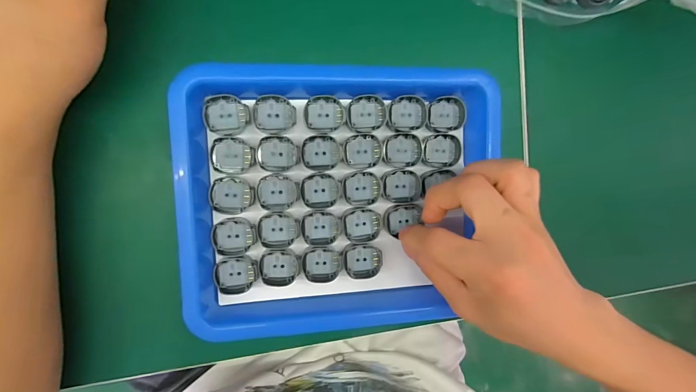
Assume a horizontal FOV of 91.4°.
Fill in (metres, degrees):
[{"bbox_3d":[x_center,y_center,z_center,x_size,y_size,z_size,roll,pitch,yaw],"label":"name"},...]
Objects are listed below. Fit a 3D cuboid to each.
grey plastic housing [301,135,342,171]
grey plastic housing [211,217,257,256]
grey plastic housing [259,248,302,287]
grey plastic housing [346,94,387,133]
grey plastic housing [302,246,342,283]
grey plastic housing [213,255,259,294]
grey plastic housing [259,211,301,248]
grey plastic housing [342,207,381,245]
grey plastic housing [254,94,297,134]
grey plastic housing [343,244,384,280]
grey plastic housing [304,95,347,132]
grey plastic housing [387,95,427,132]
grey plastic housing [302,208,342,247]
[{"bbox_3d":[-0.018,-0.029,0.234,0.027,0.004,0.024,-2,94,-8],"label":"grey plastic housing"},{"bbox_3d":[-0.077,0.028,0.229,0.028,0.004,0.025,-1,93,-8],"label":"grey plastic housing"},{"bbox_3d":[-0.047,0.049,0.235,0.027,0.004,0.025,-1,93,-8],"label":"grey plastic housing"},{"bbox_3d":[0.013,-0.057,0.236,0.028,0.004,0.025,-5,94,-8],"label":"grey plastic housing"},{"bbox_3d":[-0.018,0.048,0.239,0.027,0.005,0.024,1,93,-8],"label":"grey plastic housing"},{"bbox_3d":[-0.076,0.054,0.232,0.029,0.004,0.026,-10,95,-7],"label":"grey plastic housing"},{"bbox_3d":[-0.048,0.024,0.234,0.027,0.004,0.025,-1,93,-8],"label":"grey plastic housing"},{"bbox_3d":[0.010,0.021,0.242,0.027,0.004,0.026,0,93,-8],"label":"grey plastic housing"},{"bbox_3d":[-0.049,-0.055,0.227,0.027,0.004,0.025,-7,94,-7],"label":"grey plastic housing"},{"bbox_3d":[0.011,0.047,0.245,0.027,0.004,0.025,2,93,-8],"label":"grey plastic housing"},{"bbox_3d":[-0.015,-0.057,0.232,0.028,0.004,0.024,-3,94,-8],"label":"grey plastic housing"},{"bbox_3d":[0.042,-0.059,0.242,0.028,0.004,0.025,-2,94,-8],"label":"grey plastic housing"},{"bbox_3d":[-0.019,0.023,0.238,0.027,0.004,0.025,-1,94,-8],"label":"grey plastic housing"}]

